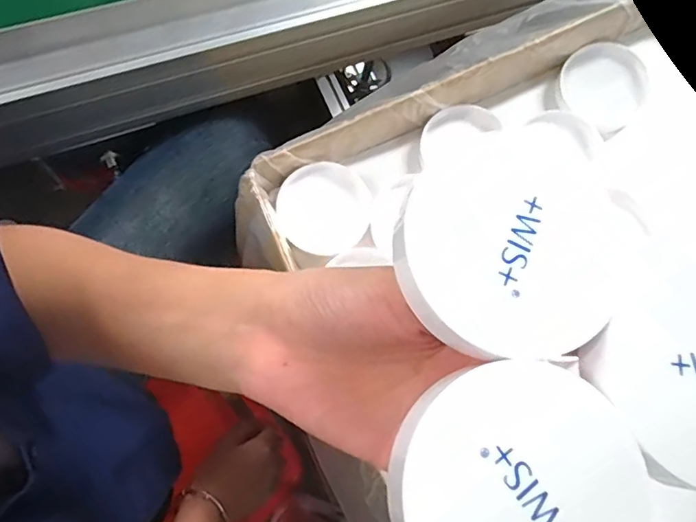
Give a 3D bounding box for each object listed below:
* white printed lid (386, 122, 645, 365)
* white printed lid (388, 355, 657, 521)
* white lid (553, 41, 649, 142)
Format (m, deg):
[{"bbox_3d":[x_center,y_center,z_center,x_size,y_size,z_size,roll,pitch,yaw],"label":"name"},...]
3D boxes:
[{"bbox_3d":[0.056,-0.006,0.176,0.079,0.012,0.072,0,75,-1],"label":"white printed lid"},{"bbox_3d":[0.053,0.068,0.156,0.073,0.012,0.074,0,75,-1],"label":"white printed lid"},{"bbox_3d":[0.231,-0.159,0.477,0.077,0.016,0.082,2,72,-6],"label":"white lid"}]

